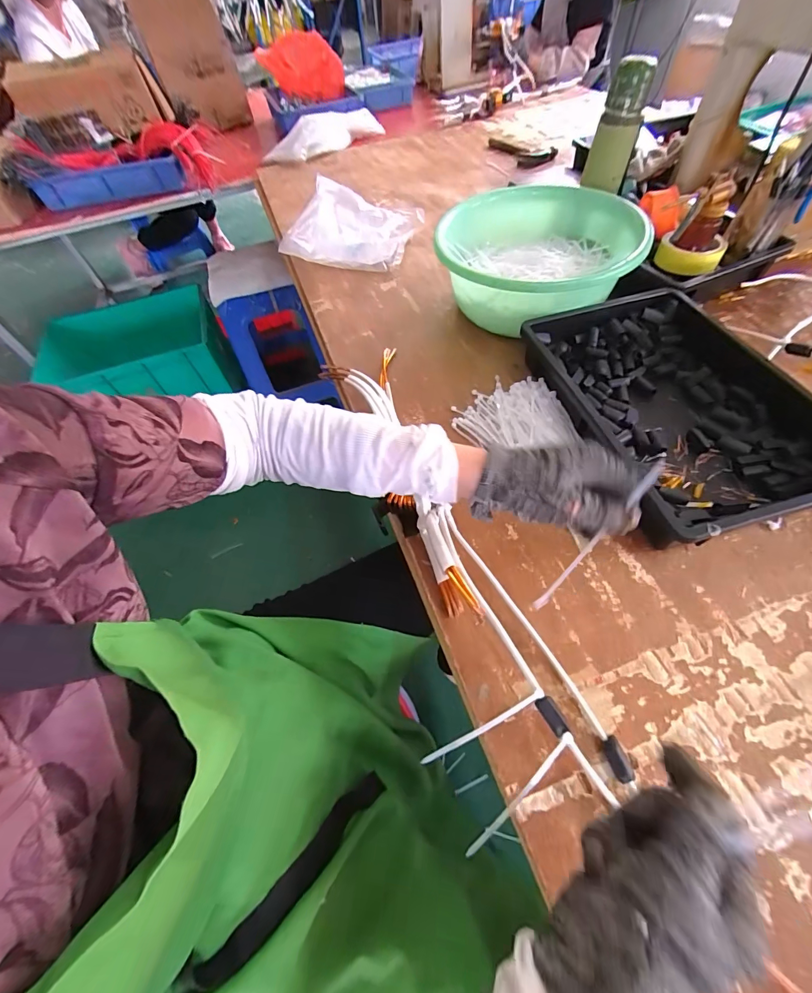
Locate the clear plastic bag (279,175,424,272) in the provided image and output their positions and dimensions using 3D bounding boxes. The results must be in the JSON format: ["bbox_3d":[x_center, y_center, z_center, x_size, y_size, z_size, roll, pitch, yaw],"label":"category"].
[{"bbox_3d":[-0.110,-0.565,0.791,0.252,0.107,0.173,7,57,9],"label":"clear plastic bag"}]

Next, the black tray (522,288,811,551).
[{"bbox_3d":[0.341,-0.121,0.484,0.275,0.064,0.364,-12,56,-4],"label":"black tray"}]

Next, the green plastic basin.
[{"bbox_3d":[0.207,-0.375,0.625,0.293,0.122,0.310,-2,56,3],"label":"green plastic basin"}]

